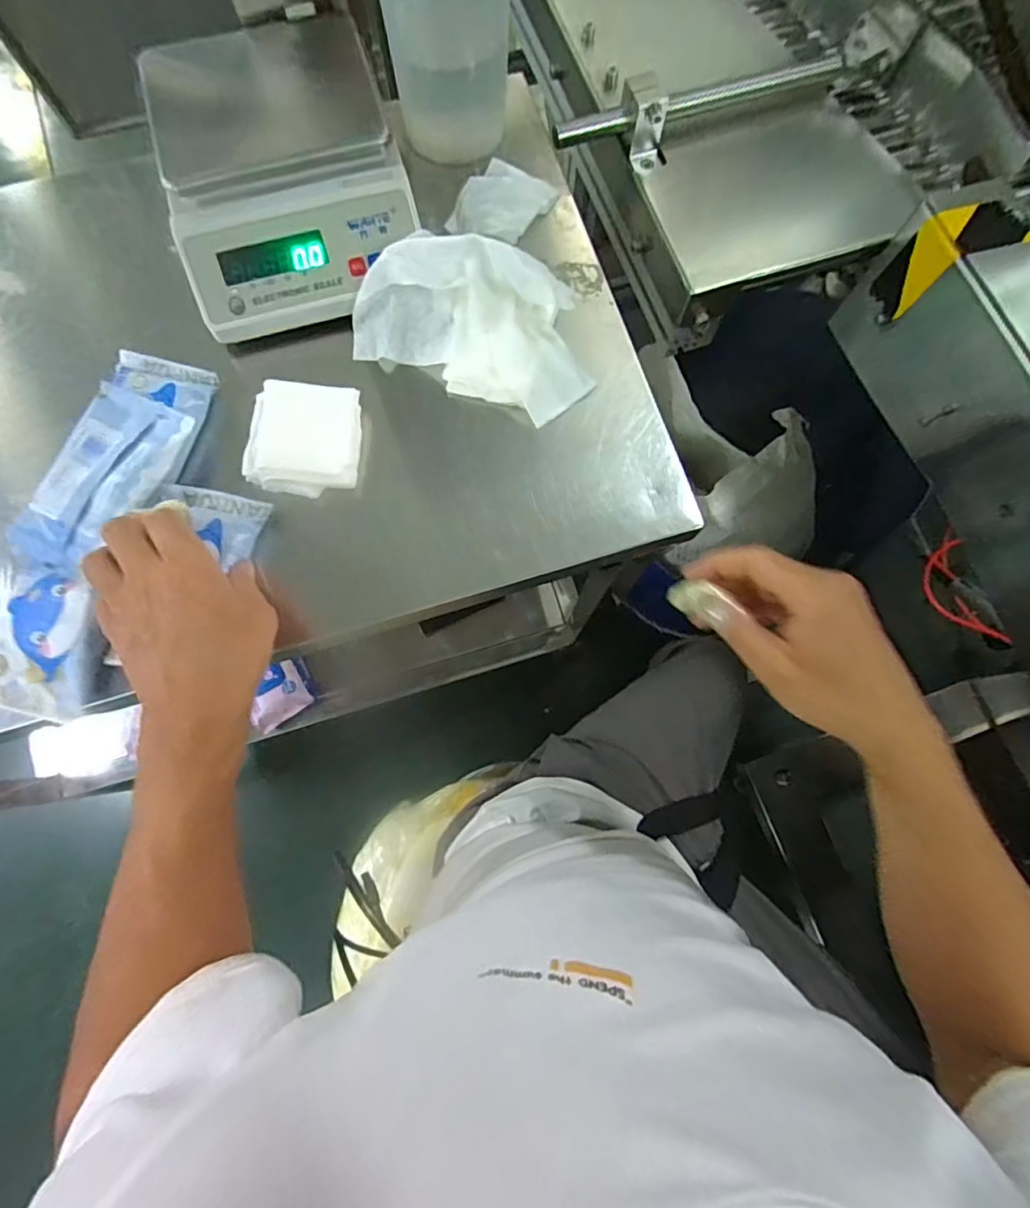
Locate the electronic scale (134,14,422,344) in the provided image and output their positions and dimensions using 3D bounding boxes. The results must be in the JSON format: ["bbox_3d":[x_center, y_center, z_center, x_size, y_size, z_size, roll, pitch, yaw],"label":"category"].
[{"bbox_3d":[-0.186,-0.352,0.461,0.189,0.066,0.225,-15,77,-4],"label":"electronic scale"}]

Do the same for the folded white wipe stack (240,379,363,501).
[{"bbox_3d":[-0.167,-0.129,0.448,0.084,0.030,0.083,5,77,0],"label":"folded white wipe stack"}]

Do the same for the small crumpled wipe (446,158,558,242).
[{"bbox_3d":[-0.011,-0.364,0.510,0.070,0.018,0.088,35,79,7],"label":"small crumpled wipe"}]

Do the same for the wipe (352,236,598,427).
[{"bbox_3d":[-0.031,-0.228,0.452,0.189,0.068,0.092,22,78,4],"label":"wipe"}]

